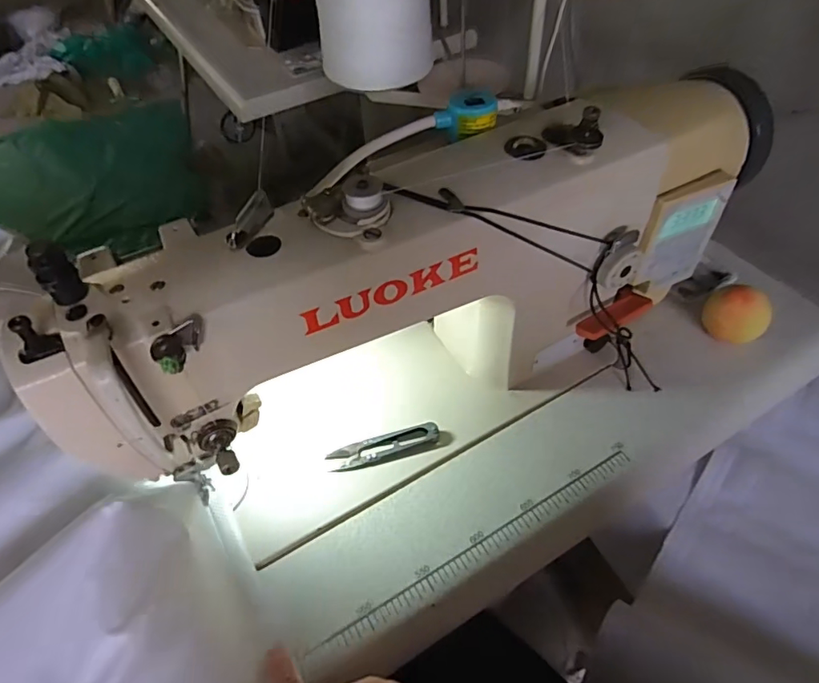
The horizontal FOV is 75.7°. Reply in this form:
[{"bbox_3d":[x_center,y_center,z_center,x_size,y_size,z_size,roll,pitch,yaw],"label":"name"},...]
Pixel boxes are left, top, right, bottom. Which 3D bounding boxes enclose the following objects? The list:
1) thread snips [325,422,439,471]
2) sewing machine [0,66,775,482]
[{"bbox_3d":[-0.023,0.091,0.471,0.101,0.008,0.024,-16,51,-10],"label":"thread snips"},{"bbox_3d":[0.035,-0.053,0.440,0.569,0.237,0.160,-24,52,-16],"label":"sewing machine"}]

